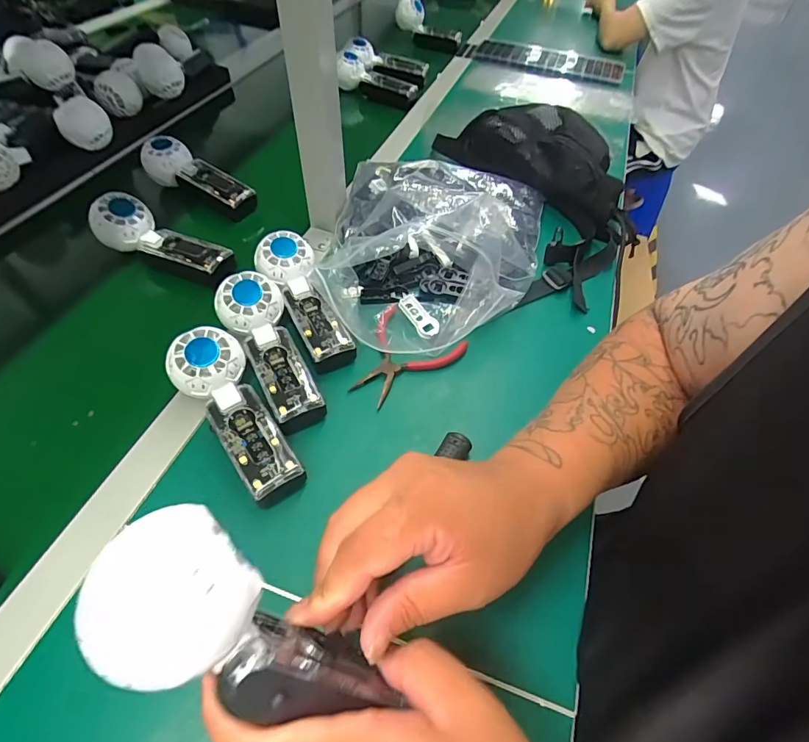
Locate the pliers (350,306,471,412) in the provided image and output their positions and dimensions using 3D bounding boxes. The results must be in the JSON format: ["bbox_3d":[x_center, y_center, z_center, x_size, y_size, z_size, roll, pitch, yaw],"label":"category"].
[{"bbox_3d":[-0.007,-0.016,0.453,0.098,0.015,0.113,33,58,19],"label":"pliers"}]

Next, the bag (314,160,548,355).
[{"bbox_3d":[0.032,-0.164,0.528,0.261,0.076,0.337,11,53,5],"label":"bag"}]

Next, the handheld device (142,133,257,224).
[{"bbox_3d":[-0.281,-0.266,0.610,0.157,0.055,0.050,24,54,16],"label":"handheld device"}]

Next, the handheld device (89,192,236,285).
[{"bbox_3d":[-0.276,-0.154,0.514,0.154,0.056,0.051,18,54,10],"label":"handheld device"}]

